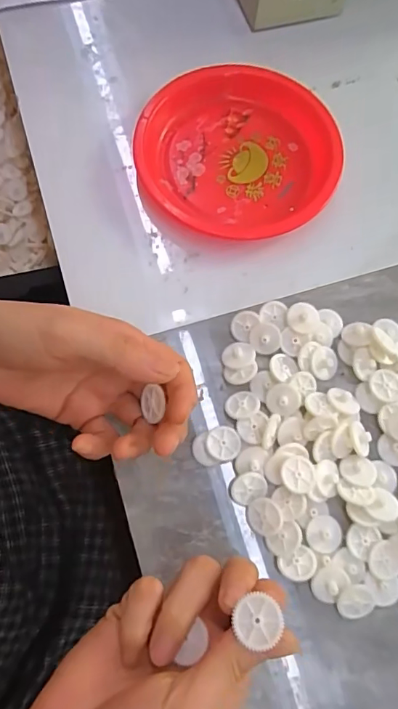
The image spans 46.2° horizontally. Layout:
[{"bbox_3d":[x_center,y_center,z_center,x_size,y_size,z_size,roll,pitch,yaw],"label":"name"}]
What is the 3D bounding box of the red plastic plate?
[{"bbox_3d":[0.029,-0.153,0.355,0.147,0.021,0.148,1,72,-2],"label":"red plastic plate"}]

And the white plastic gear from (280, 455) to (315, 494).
[{"bbox_3d":[0.059,0.073,0.283,0.020,0.007,0.021,1,72,-2],"label":"white plastic gear"}]

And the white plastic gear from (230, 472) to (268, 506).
[{"bbox_3d":[0.030,0.081,0.284,0.023,0.004,0.019,-24,99,4],"label":"white plastic gear"}]

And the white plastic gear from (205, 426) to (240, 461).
[{"bbox_3d":[0.015,0.055,0.290,0.021,0.006,0.021,1,72,-2],"label":"white plastic gear"}]

